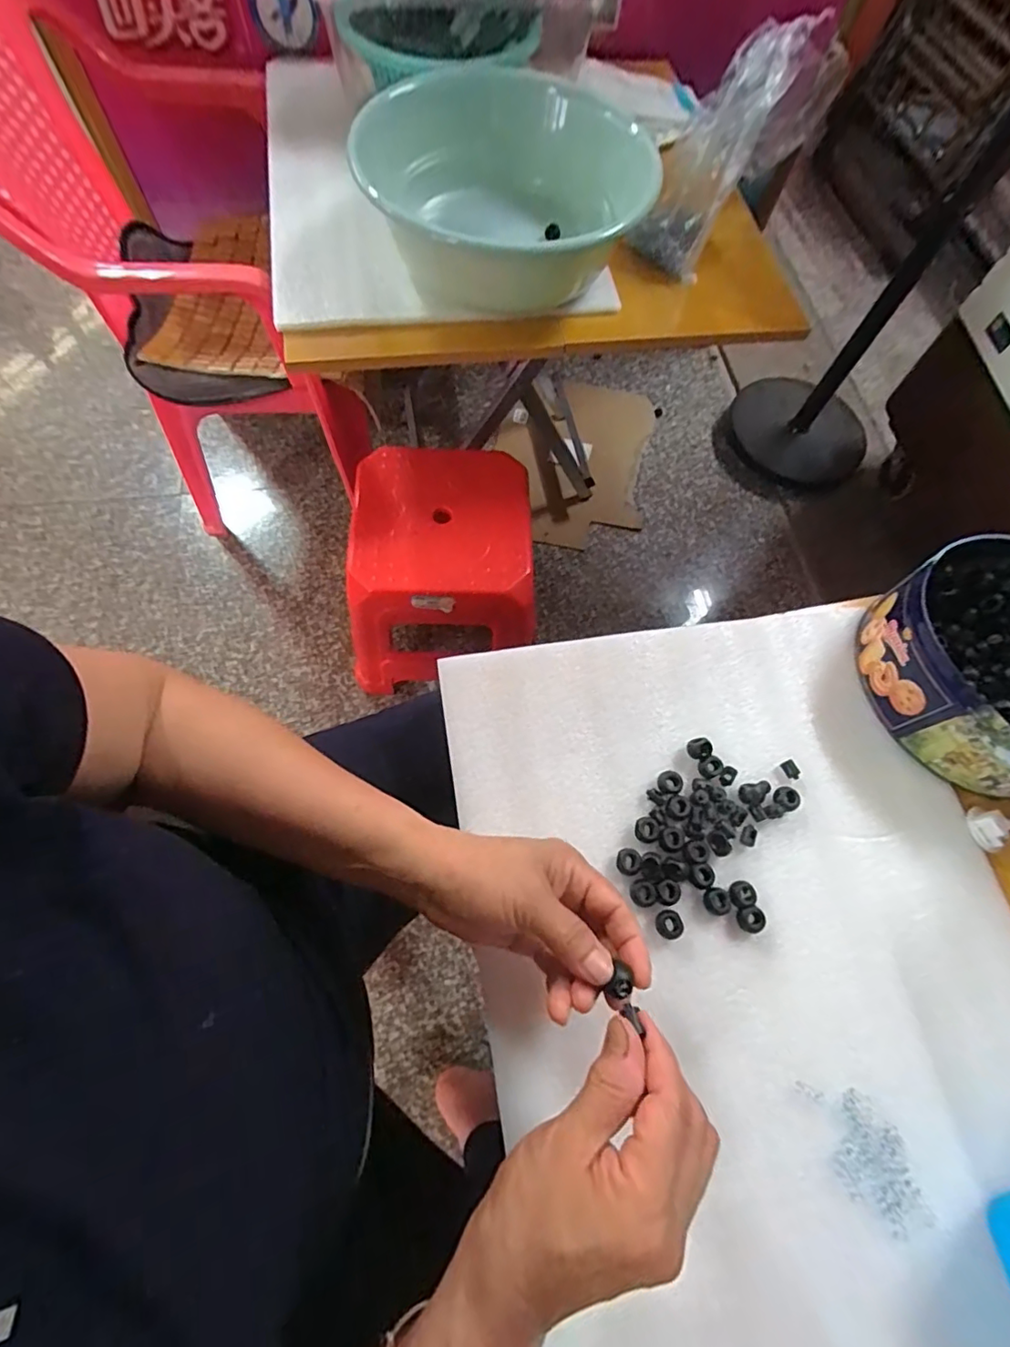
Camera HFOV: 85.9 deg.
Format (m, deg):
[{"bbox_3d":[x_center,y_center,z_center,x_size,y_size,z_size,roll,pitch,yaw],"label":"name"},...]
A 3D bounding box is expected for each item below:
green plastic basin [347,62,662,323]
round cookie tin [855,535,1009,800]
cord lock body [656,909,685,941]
[{"bbox_3d":[-0.009,-0.527,0.601,0.288,0.108,0.295,-13,69,-9],"label":"green plastic basin"},{"bbox_3d":[0.390,-0.009,0.423,0.198,0.067,0.187,1,68,-3],"label":"round cookie tin"},{"bbox_3d":[0.109,0.168,0.362,0.017,0.009,0.017,1,68,-3],"label":"cord lock body"}]

